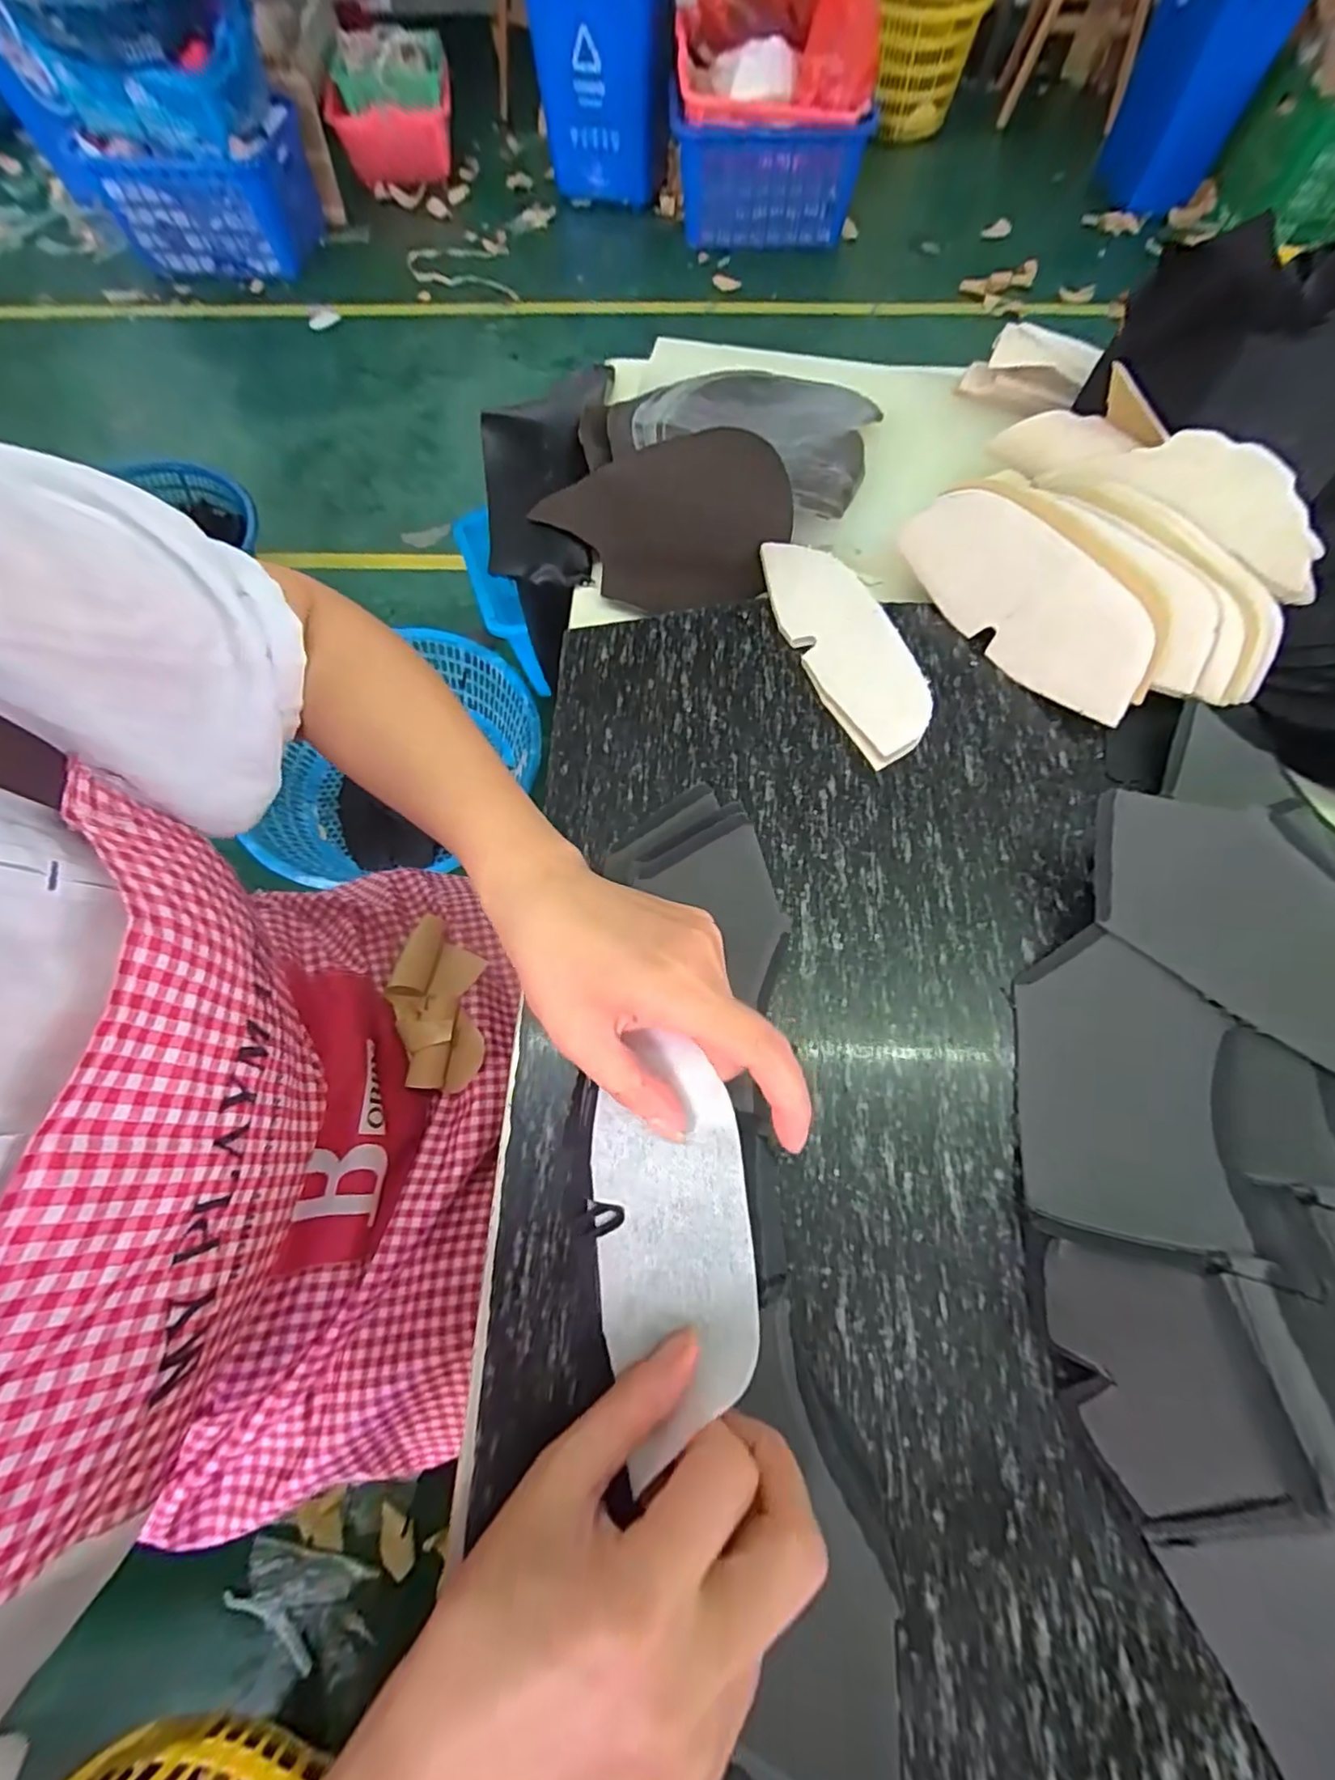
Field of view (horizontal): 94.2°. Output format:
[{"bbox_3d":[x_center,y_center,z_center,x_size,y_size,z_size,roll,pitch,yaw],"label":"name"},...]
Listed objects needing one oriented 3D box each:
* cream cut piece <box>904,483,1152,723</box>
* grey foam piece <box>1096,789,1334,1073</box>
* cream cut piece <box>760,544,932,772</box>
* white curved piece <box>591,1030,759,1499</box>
[{"bbox_3d":[0.204,-0.168,0.354,0.012,0.067,0.162,-18,63,-47],"label":"cream cut piece"},{"bbox_3d":[0.238,0.011,0.255,0.069,0.013,0.131,-48,57,10],"label":"grey foam piece"},{"bbox_3d":[0.106,-0.150,0.369,0.059,0.013,0.170,-18,69,-7],"label":"cream cut piece"},{"bbox_3d":[0.001,0.129,0.237,0.059,0.019,0.138,-4,73,0],"label":"white curved piece"}]

